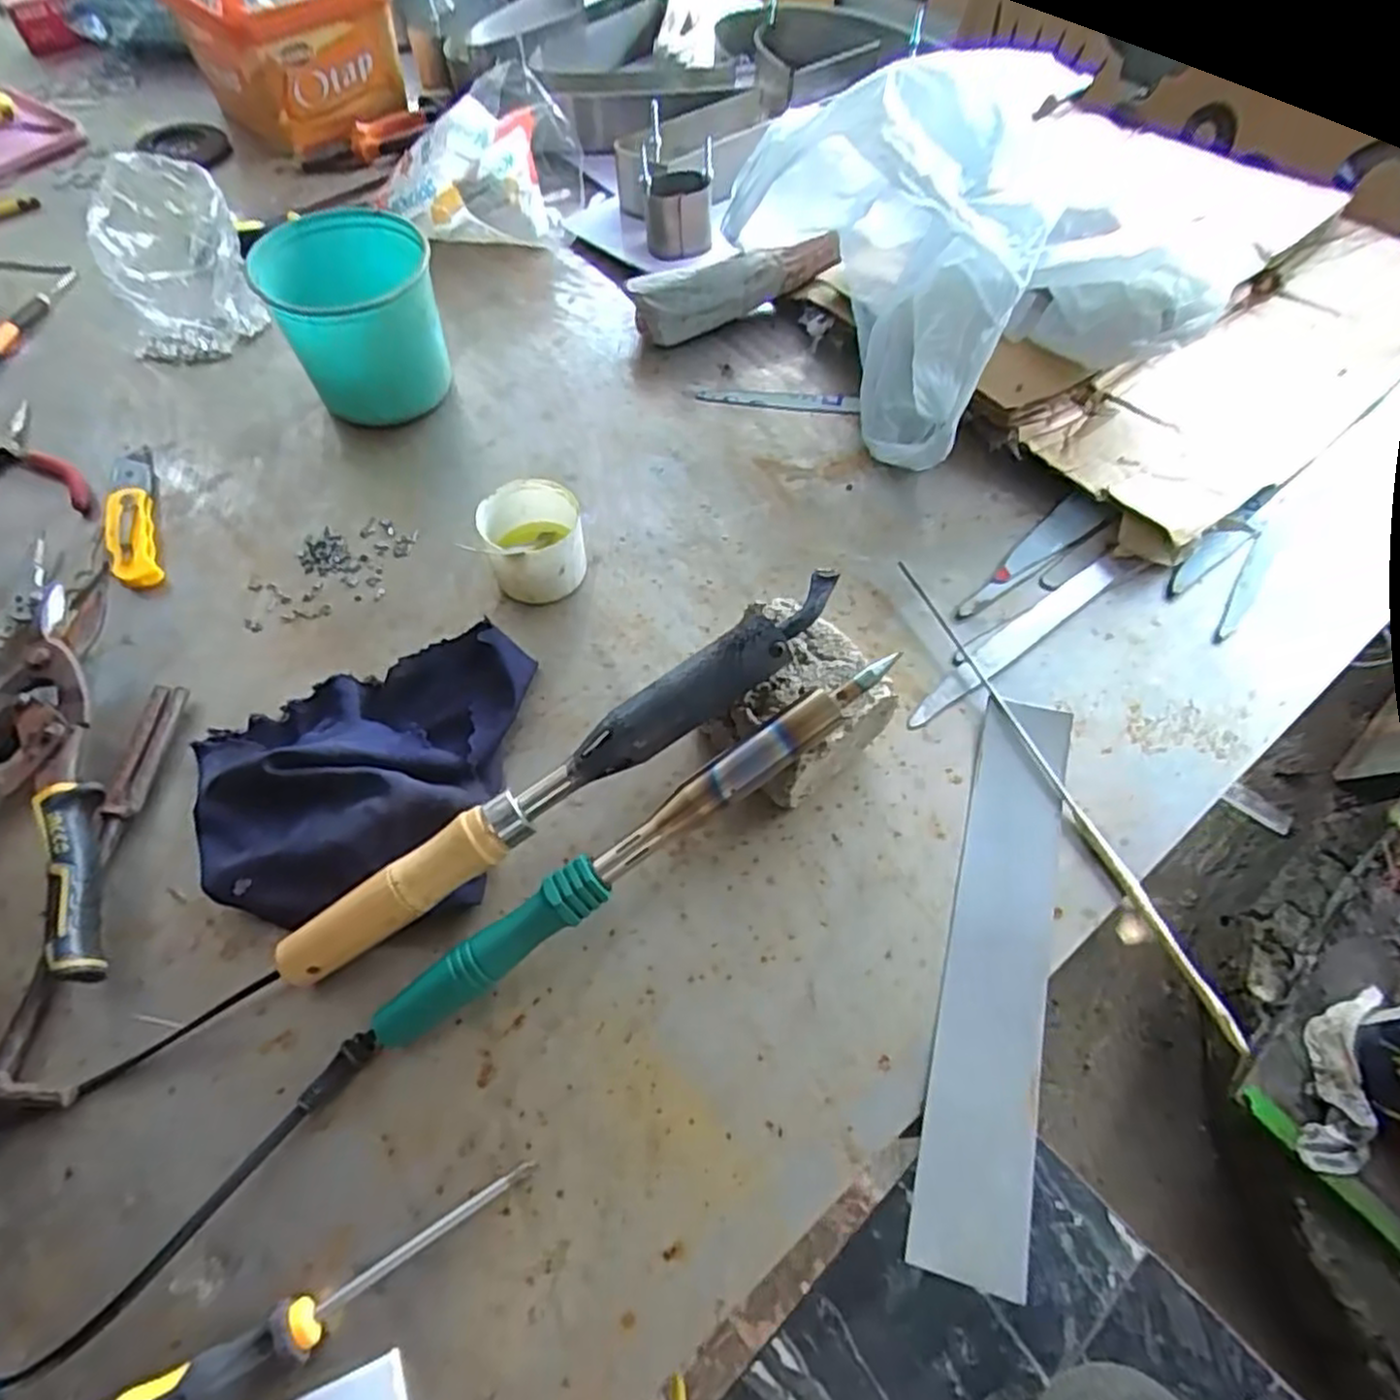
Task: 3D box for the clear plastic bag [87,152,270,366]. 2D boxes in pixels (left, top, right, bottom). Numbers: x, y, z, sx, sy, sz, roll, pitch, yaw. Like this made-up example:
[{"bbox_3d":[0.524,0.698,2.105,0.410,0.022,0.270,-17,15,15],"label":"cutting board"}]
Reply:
[{"bbox_3d":[-0.402,-0.328,0.584,0.101,0.129,0.075,-40,68,-22],"label":"clear plastic bag"}]

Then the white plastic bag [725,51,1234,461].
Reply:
[{"bbox_3d":[0.200,-0.346,0.585,0.241,0.169,0.272,-21,62,-13],"label":"white plastic bag"}]

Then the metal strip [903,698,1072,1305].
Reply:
[{"bbox_3d":[0.158,0.127,0.396,0.051,0.007,0.296,15,59,11],"label":"metal strip"}]

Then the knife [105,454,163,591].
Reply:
[{"bbox_3d":[-0.402,-0.131,0.533,0.030,0.015,0.129,-20,62,-12],"label":"knife"}]

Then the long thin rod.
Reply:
[{"bbox_3d":[0.206,0.041,0.446,0.012,0.007,0.323,-19,62,-12],"label":"long thin rod"}]

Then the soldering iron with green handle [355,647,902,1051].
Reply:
[{"bbox_3d":[-0.030,0.072,0.368,0.306,0.026,0.024,-36,65,-3],"label":"soldering iron with green handle"}]

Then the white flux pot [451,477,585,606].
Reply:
[{"bbox_3d":[-0.114,-0.103,0.502,0.072,0.052,0.063,2,59,0],"label":"white flux pot"}]

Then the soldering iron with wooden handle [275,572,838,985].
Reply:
[{"bbox_3d":[-0.065,0.039,0.381,0.328,0.029,0.028,-35,65,-4],"label":"soldering iron with wooden handle"}]

